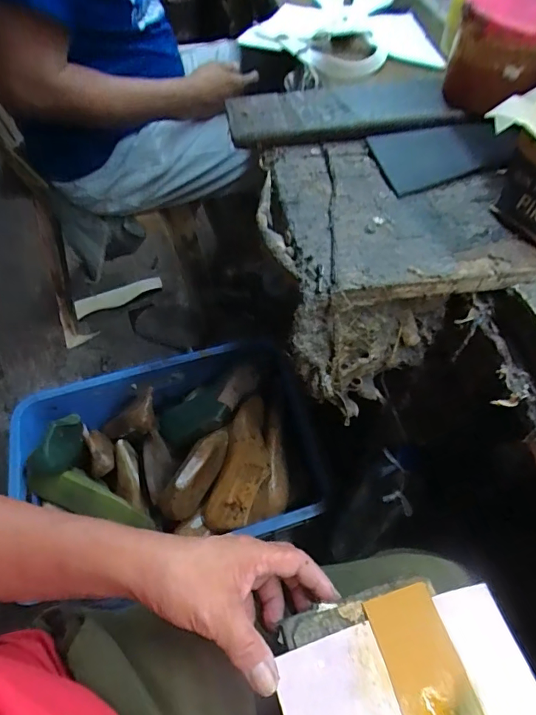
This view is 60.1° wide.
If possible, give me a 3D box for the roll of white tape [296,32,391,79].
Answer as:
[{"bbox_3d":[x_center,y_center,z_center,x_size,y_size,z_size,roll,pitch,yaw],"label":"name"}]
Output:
[{"bbox_3d":[0.097,-0.396,0.604,0.112,0.020,0.125,5,54,7],"label":"roll of white tape"}]

